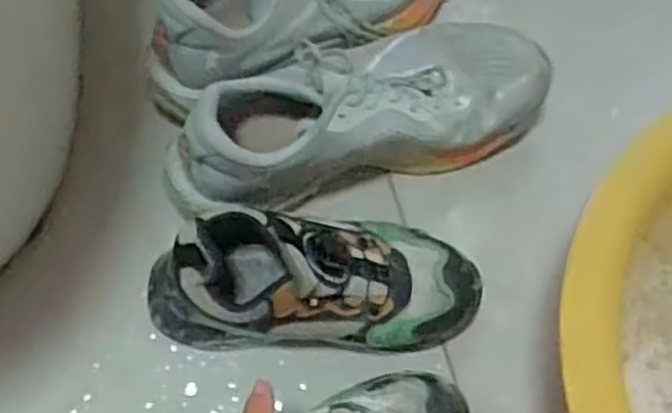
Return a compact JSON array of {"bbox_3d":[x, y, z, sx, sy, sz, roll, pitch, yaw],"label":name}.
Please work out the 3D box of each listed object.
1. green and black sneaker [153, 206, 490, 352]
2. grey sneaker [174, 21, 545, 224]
[{"bbox_3d":[-0.014,0.045,0.509,0.224,0.103,0.090,3,66,-2],"label":"green and black sneaker"},{"bbox_3d":[0.016,-0.065,0.558,0.283,0.111,0.104,-22,69,-12],"label":"grey sneaker"}]

